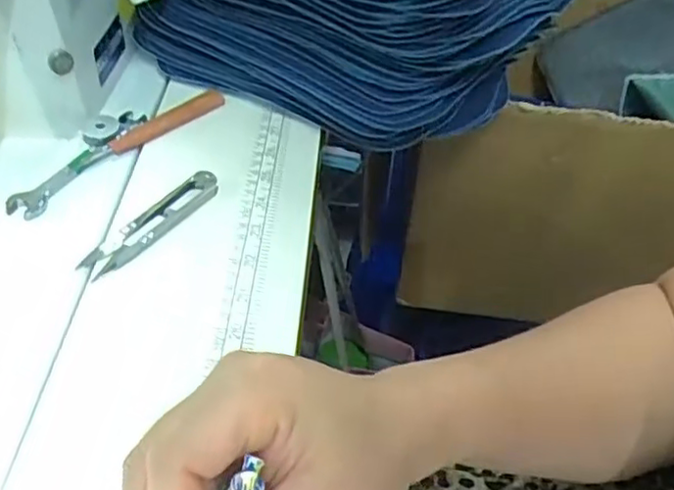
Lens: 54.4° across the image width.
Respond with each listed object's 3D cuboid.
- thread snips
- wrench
[{"bbox_3d":[-0.111,-0.014,0.405,0.029,0.011,0.102,30,51,23],"label":"thread snips"},{"bbox_3d":[-0.174,-0.060,0.449,0.020,0.008,0.123,18,47,14],"label":"wrench"}]

